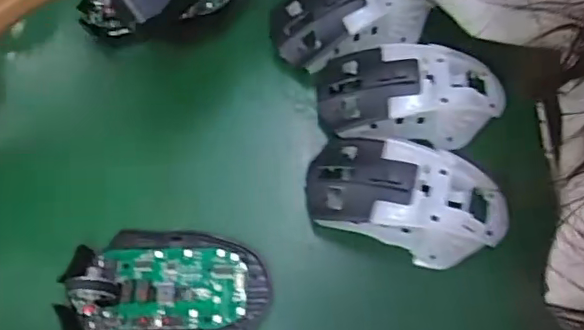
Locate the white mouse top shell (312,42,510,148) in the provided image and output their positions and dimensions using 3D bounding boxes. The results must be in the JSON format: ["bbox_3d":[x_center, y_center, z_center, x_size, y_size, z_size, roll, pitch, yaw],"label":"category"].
[{"bbox_3d":[0.075,-0.047,0.355,0.114,0.034,0.062,0,66,2],"label":"white mouse top shell"}]

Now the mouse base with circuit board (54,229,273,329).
[{"bbox_3d":[-0.070,0.068,0.312,0.112,0.031,0.074,0,66,2],"label":"mouse base with circuit board"}]

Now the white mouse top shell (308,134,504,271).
[{"bbox_3d":[0.066,0.018,0.325,0.113,0.032,0.058,15,68,8],"label":"white mouse top shell"}]

